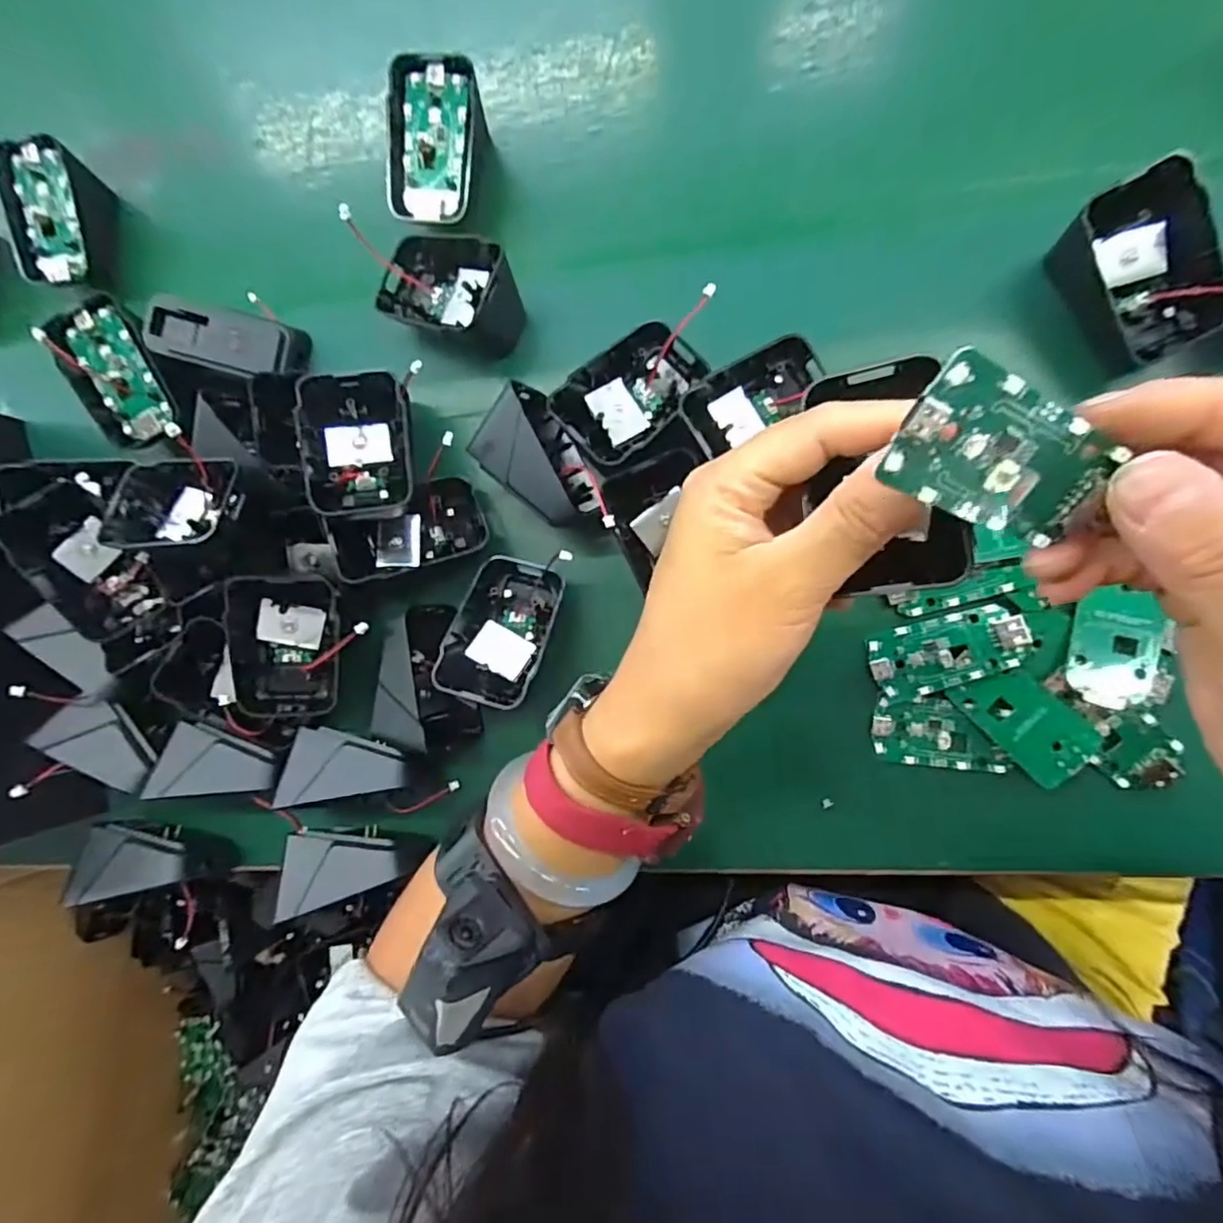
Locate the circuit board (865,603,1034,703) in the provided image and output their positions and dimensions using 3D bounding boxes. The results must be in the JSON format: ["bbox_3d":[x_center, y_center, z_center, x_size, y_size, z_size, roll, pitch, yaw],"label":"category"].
[{"bbox_3d":[0.149,0.018,0.271,0.063,0.006,0.030,-16,85,6],"label":"circuit board"}]

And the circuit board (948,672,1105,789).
[{"bbox_3d":[0.179,0.047,0.264,0.031,0.004,0.054,-45,76,8],"label":"circuit board"}]

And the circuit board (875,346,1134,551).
[{"bbox_3d":[0.093,-0.035,0.144,0.056,0.004,0.030,19,120,-18],"label":"circuit board"}]

